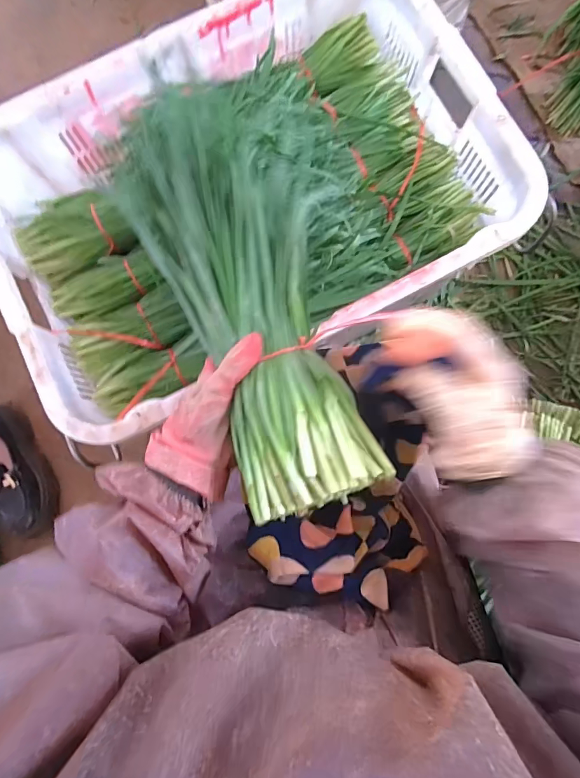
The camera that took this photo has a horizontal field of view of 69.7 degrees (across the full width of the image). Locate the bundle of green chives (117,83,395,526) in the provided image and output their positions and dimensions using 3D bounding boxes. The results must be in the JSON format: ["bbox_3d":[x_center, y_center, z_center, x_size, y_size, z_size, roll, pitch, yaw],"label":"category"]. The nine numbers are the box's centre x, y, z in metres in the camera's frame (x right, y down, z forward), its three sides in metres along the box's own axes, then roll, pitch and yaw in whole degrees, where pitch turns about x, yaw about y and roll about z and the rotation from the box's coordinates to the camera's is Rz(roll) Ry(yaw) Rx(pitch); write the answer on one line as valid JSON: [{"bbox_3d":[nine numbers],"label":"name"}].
[{"bbox_3d":[-0.040,-0.092,0.373,0.161,0.081,0.401,-17,71,-1],"label":"bundle of green chives"}]

